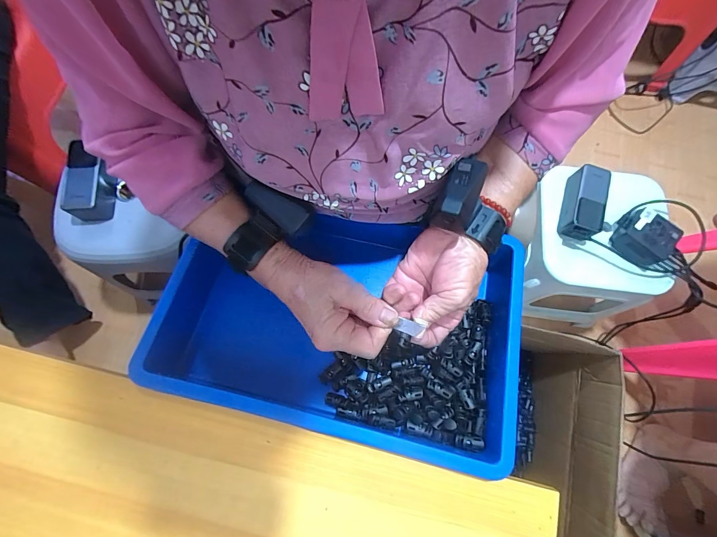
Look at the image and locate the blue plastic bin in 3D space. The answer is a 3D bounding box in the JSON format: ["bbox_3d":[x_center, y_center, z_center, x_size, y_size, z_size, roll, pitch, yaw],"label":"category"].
[{"bbox_3d":[-0.019,0.047,0.376,0.366,0.087,0.251,12,74,3],"label":"blue plastic bin"}]

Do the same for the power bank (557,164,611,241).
[{"bbox_3d":[0.420,-0.120,0.618,0.063,0.048,0.140,16,74,4],"label":"power bank"}]

